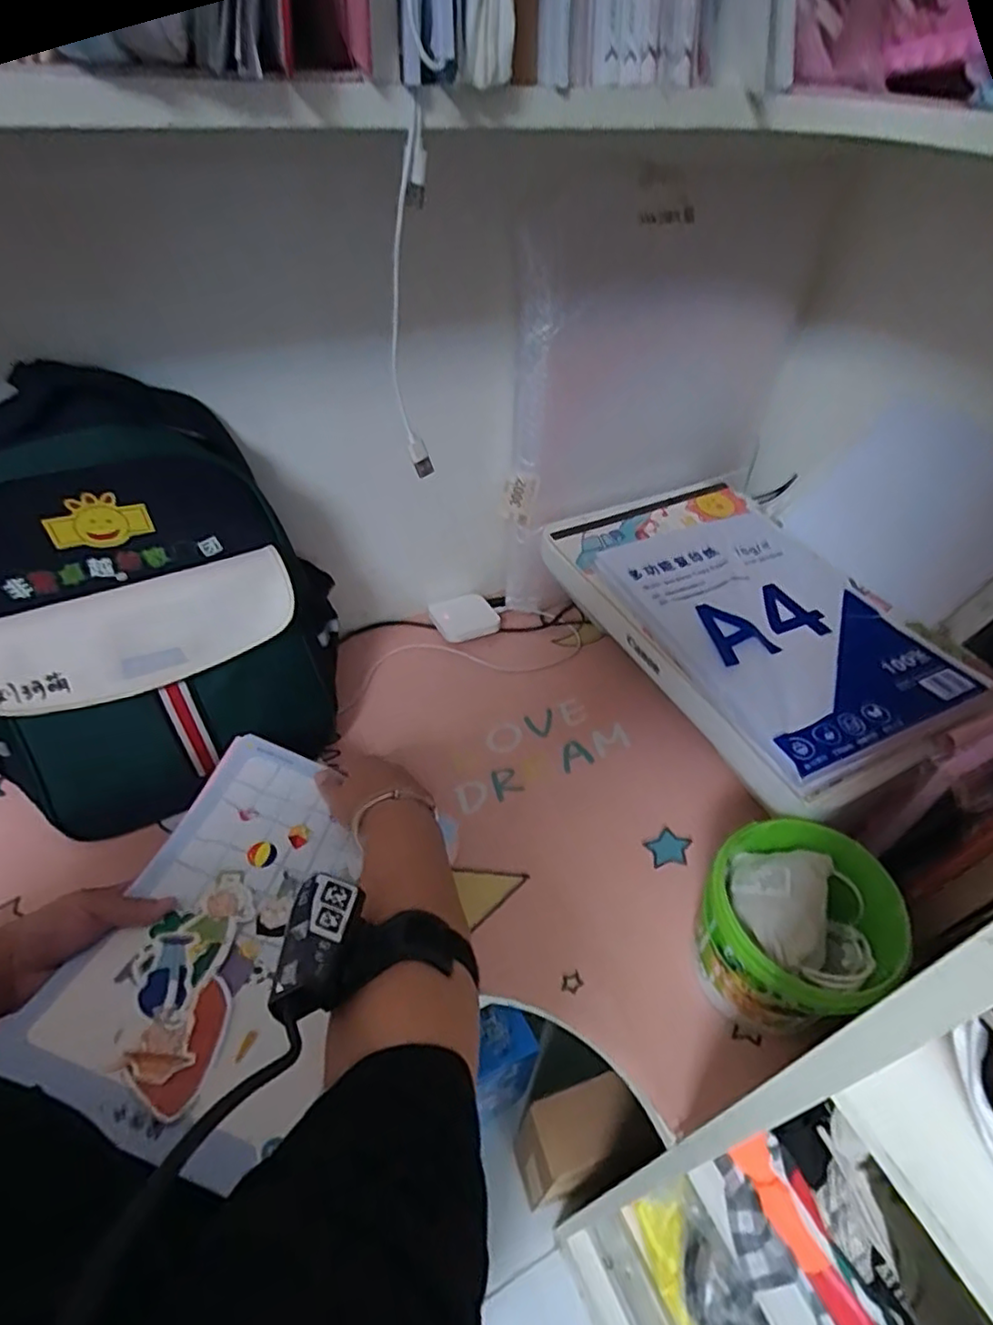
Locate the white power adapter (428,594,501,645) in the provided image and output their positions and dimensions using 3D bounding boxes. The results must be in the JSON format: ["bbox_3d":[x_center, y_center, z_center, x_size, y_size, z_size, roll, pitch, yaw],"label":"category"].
[{"bbox_3d":[-0.035,-0.053,0.804,0.079,0.034,0.053,-18,49,-22],"label":"white power adapter"}]

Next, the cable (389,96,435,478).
[{"bbox_3d":[-0.054,-0.207,0.399,0.025,0.204,0.025,-3,45,-8],"label":"cable"}]

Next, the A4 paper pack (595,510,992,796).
[{"bbox_3d":[0.263,-0.038,0.601,0.226,0.028,0.294,-19,49,-22],"label":"A4 paper pack"}]

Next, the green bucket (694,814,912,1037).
[{"bbox_3d":[0.229,0.211,0.503,0.136,0.121,0.126,2,44,-2],"label":"green bucket"}]

